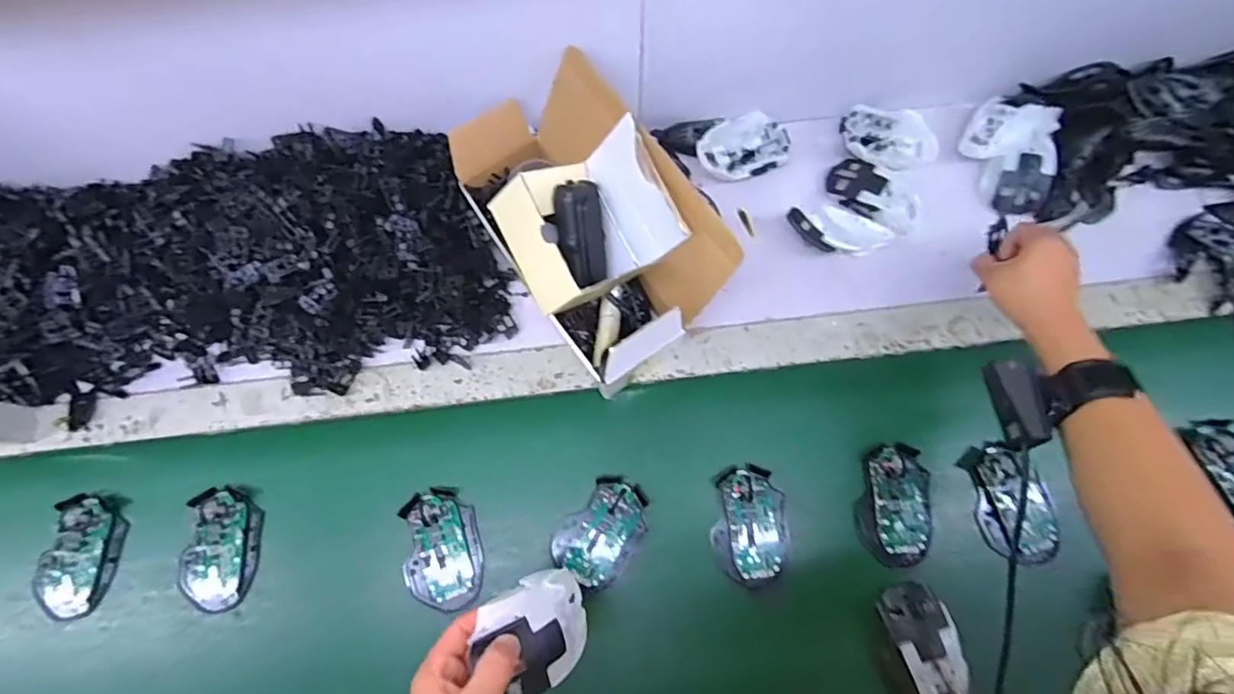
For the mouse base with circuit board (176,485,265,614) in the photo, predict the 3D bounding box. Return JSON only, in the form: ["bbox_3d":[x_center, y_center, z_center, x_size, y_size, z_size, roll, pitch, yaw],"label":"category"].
[{"bbox_3d":[-0.394,0.200,0.572,0.065,0.024,0.113,4,79,1],"label":"mouse base with circuit board"}]

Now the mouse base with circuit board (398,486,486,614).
[{"bbox_3d":[-0.172,0.198,0.566,0.074,0.022,0.113,-10,79,-2],"label":"mouse base with circuit board"}]

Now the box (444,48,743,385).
[{"bbox_3d":[-0.034,-0.124,0.568,0.152,0.163,0.289,-34,81,-6],"label":"box"}]

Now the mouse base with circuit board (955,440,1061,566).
[{"bbox_3d":[0.393,0.153,0.572,0.071,0.027,0.116,-10,79,-2],"label":"mouse base with circuit board"}]

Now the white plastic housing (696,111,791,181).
[{"bbox_3d":[0.144,-0.228,0.662,0.112,0.033,0.074,-27,80,-5],"label":"white plastic housing"}]

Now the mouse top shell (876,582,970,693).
[{"bbox_3d":[0.286,0.276,0.531,0.058,0.031,0.106,-20,80,-3],"label":"mouse top shell"}]

